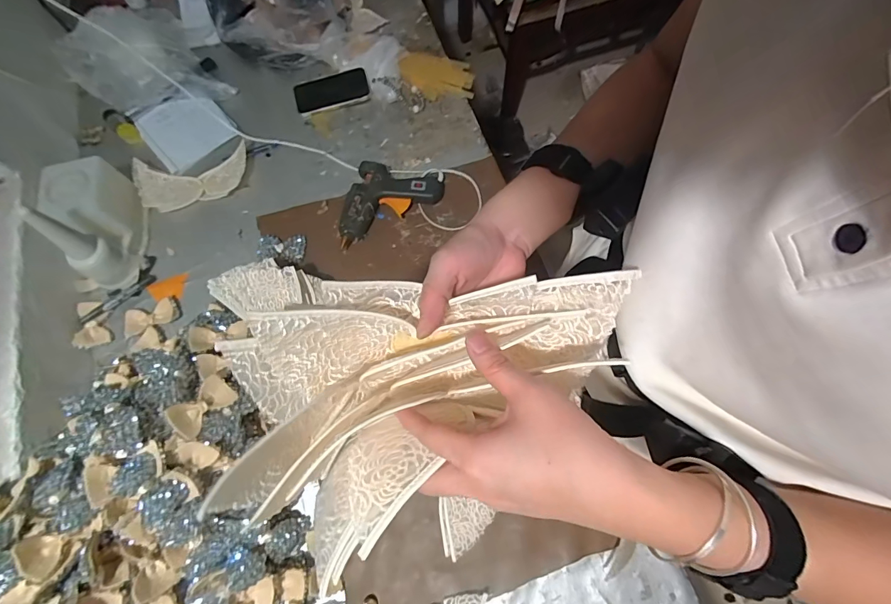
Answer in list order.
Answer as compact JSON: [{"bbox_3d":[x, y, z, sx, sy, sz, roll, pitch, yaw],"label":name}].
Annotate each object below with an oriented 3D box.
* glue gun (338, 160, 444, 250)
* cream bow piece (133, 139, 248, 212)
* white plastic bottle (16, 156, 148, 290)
[{"bbox_3d":[-0.118,-0.209,0.760,0.224,0.046,0.130,-29,72,-8],"label":"glue gun"},{"bbox_3d":[-0.493,-0.239,0.791,0.207,0.033,0.115,-13,71,-3],"label":"cream bow piece"},{"bbox_3d":[-0.609,-0.144,0.695,0.107,0.159,0.192,-15,71,-3],"label":"white plastic bottle"}]

